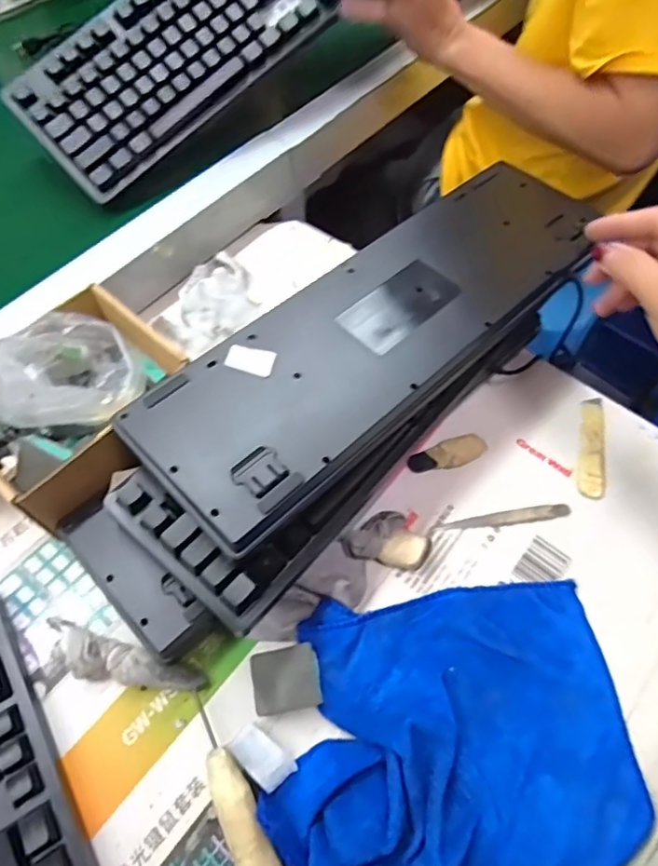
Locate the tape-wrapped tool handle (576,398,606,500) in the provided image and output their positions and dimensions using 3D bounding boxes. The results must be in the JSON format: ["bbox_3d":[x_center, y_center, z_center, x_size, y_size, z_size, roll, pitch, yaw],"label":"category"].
[{"bbox_3d":[0.232,0.011,0.500,0.023,0.008,0.099,12,62,4],"label":"tape-wrapped tool handle"}]

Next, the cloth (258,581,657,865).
[{"bbox_3d":[0.086,0.207,0.370,0.237,0.024,0.200,-5,62,-5],"label":"cloth"}]

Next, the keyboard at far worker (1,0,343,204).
[{"bbox_3d":[-0.110,-0.408,0.554,0.138,0.036,0.418,44,84,-6],"label":"keyboard at far worker"}]

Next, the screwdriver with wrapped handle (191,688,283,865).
[{"bbox_3d":[-0.062,0.227,0.355,0.024,0.022,0.125,-26,65,-15],"label":"screwdriver with wrapped handle"}]

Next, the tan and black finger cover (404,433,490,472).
[{"bbox_3d":[0.102,0.020,0.487,0.067,0.015,0.024,-19,64,-12],"label":"tan and black finger cover"}]

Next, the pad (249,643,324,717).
[{"bbox_3d":[-0.030,0.169,0.387,0.045,0.011,0.040,-10,62,-8],"label":"pad"}]

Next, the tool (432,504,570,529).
[{"bbox_3d":[0.144,0.069,0.463,0.111,0.008,0.012,-5,62,-5],"label":"tool"}]

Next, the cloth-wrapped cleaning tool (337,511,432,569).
[{"bbox_3d":[0.045,0.081,0.438,0.066,0.030,0.040,11,61,3],"label":"cloth-wrapped cleaning tool"}]

